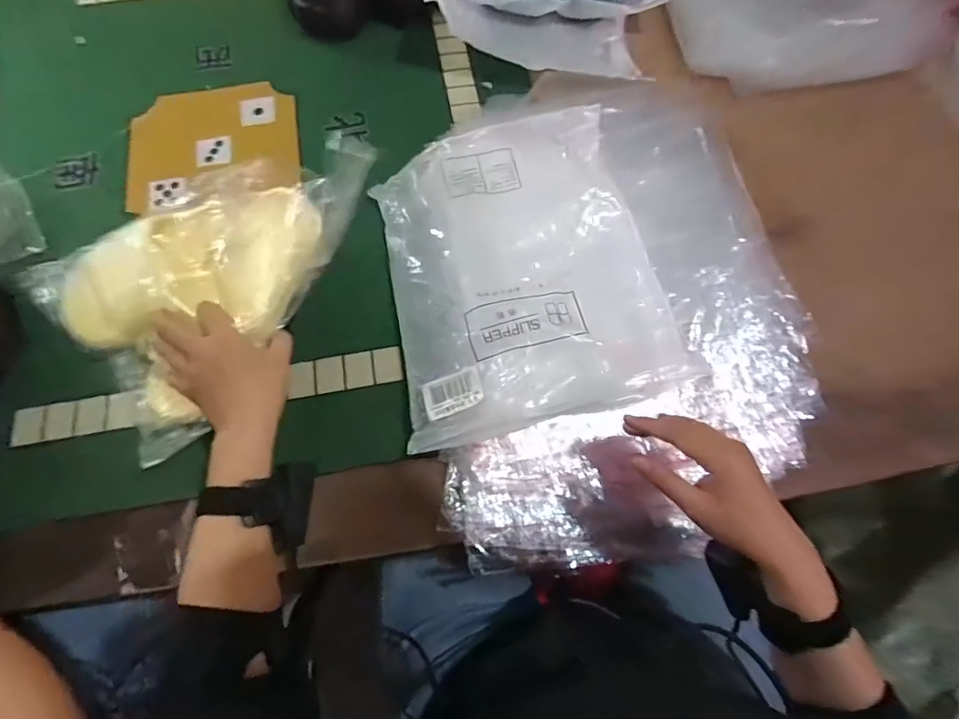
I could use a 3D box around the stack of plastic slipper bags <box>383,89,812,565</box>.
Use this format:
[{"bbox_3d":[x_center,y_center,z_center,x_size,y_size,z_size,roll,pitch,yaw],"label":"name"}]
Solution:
[{"bbox_3d":[0.113,-0.060,0.529,0.403,0.104,0.503,-10,70,-5],"label":"stack of plastic slipper bags"}]

